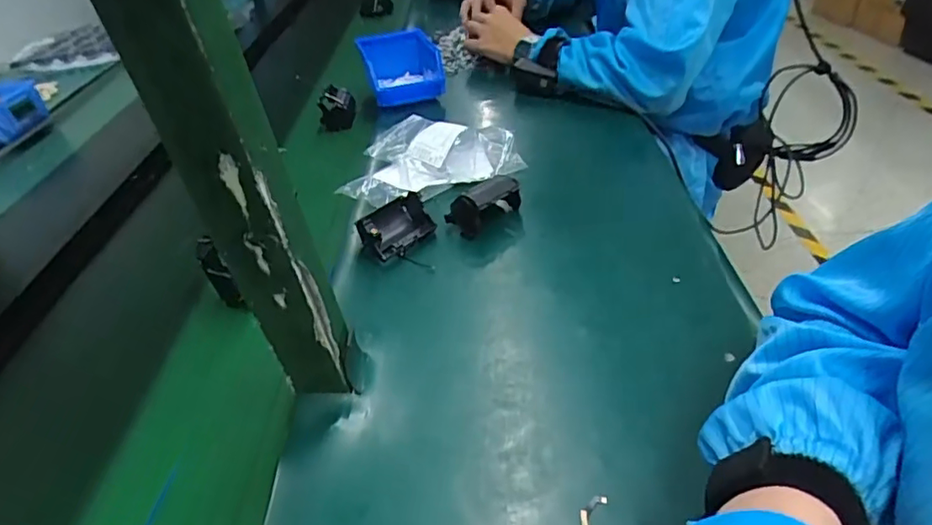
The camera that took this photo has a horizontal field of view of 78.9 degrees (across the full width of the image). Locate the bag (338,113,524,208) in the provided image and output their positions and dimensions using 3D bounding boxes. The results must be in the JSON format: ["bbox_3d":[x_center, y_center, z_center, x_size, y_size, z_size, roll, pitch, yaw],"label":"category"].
[{"bbox_3d":[-0.052,-0.121,0.650,0.191,0.042,0.142,-22,41,-18],"label":"bag"}]

